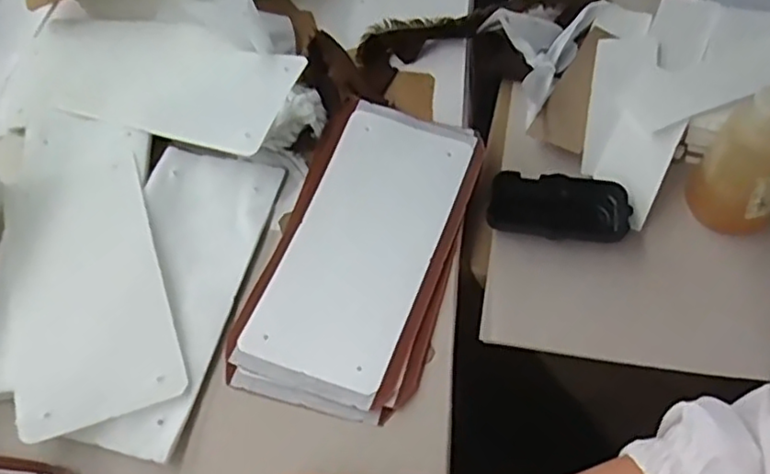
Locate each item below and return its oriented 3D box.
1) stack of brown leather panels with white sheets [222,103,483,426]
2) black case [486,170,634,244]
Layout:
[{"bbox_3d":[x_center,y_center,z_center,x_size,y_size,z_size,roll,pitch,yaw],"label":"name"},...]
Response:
[{"bbox_3d":[-0.016,0.004,0.512,0.138,0.024,0.263,13,61,11],"label":"stack of brown leather panels with white sheets"},{"bbox_3d":[0.143,-0.026,0.539,0.110,0.020,0.051,5,59,7],"label":"black case"}]

